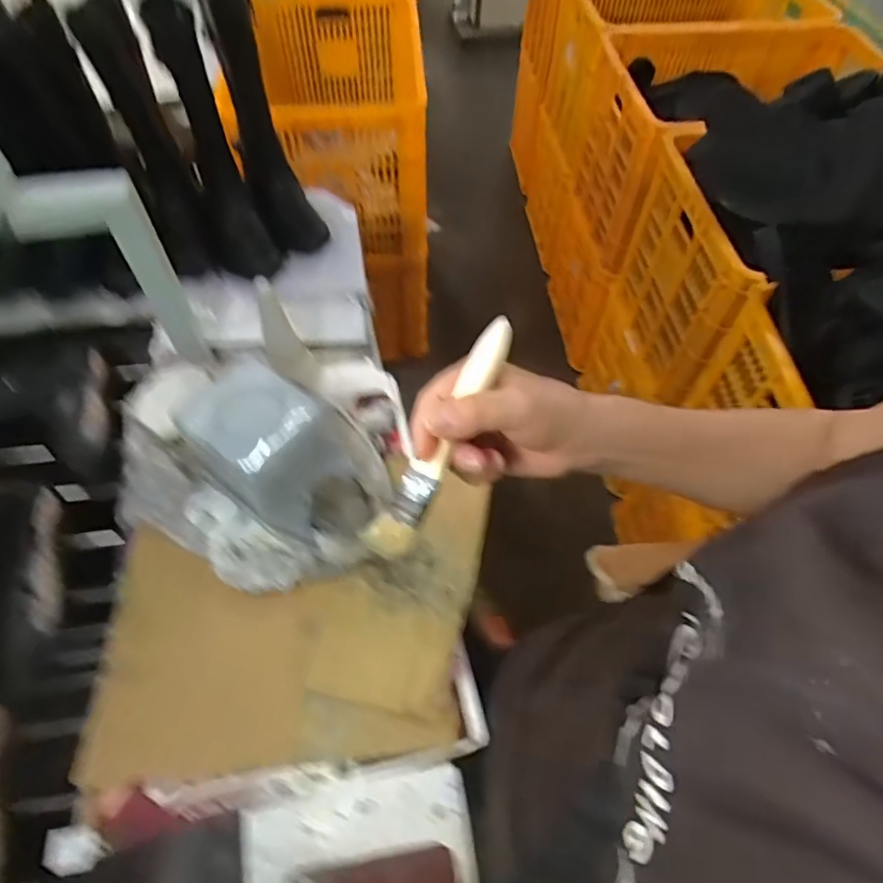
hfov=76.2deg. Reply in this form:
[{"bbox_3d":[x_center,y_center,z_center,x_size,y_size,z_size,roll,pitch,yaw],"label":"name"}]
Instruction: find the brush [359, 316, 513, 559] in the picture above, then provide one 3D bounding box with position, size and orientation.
[{"bbox_3d":[0.000,-0.006,0.319,0.026,0.011,0.150,25,81,15],"label":"brush"}]

